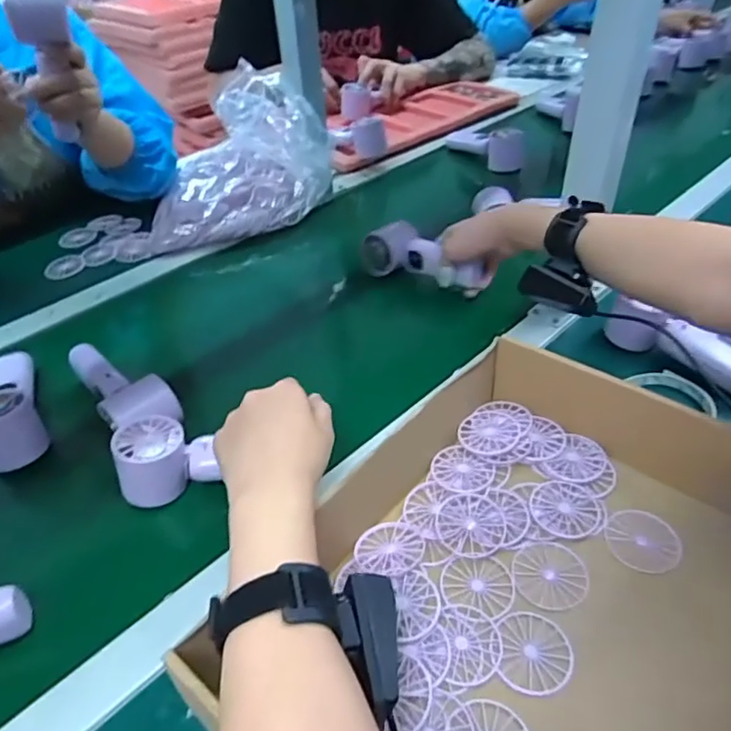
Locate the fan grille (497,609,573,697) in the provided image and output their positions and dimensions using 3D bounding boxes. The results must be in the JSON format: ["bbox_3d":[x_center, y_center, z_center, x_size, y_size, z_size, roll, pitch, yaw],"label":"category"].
[{"bbox_3d":[0.107,0.179,0.361,0.044,0.004,0.048,4,41,7],"label":"fan grille"}]

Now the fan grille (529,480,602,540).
[{"bbox_3d":[0.151,0.107,0.434,0.049,0.004,0.047,-2,41,1],"label":"fan grille"}]

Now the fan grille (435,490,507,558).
[{"bbox_3d":[0.079,0.117,0.429,0.050,0.004,0.049,6,42,9],"label":"fan grille"}]

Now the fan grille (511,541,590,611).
[{"bbox_3d":[0.128,0.144,0.399,0.049,0.004,0.048,7,42,11],"label":"fan grille"}]

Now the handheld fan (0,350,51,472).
[{"bbox_3d":[-0.339,0.033,0.544,0.053,0.059,0.148,-22,45,-21],"label":"handheld fan"}]

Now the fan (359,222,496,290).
[{"bbox_3d":[0.069,-0.129,0.692,0.151,0.047,0.061,26,48,33],"label":"fan"}]

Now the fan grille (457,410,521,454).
[{"bbox_3d":[0.104,0.055,0.486,0.049,0.008,0.046,-2,41,1],"label":"fan grille"}]

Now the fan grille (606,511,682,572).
[{"bbox_3d":[0.200,0.125,0.414,0.049,0.004,0.048,-2,41,1],"label":"fan grille"}]

